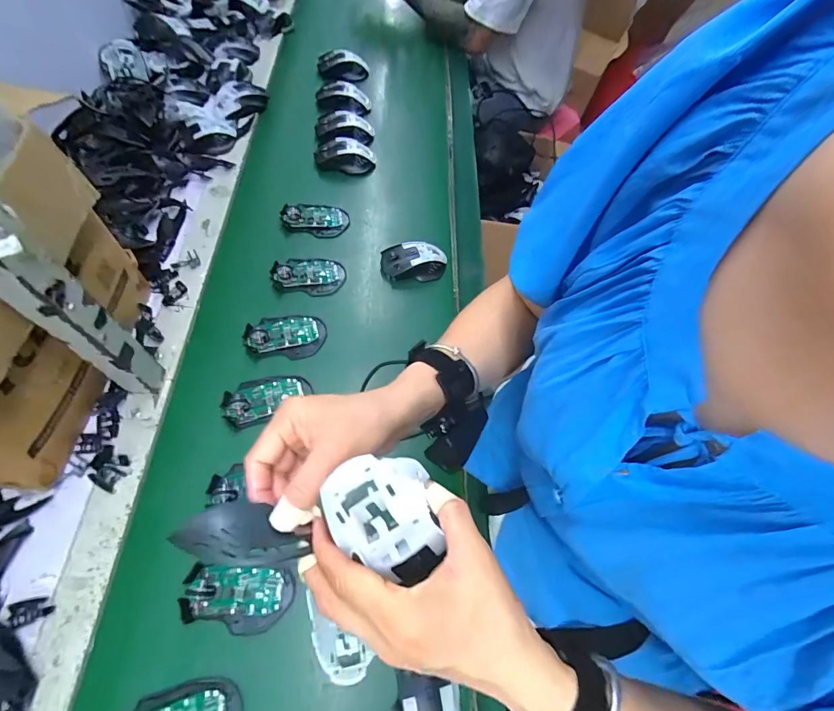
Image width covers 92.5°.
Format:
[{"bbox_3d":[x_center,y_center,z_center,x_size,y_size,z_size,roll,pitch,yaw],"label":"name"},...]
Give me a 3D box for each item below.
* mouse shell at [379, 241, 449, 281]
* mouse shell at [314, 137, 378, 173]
[{"bbox_3d":[-0.004,-0.160,0.679,0.112,0.034,0.069,-11,62,-7],"label":"mouse shell"},{"bbox_3d":[-0.140,-0.389,0.784,0.117,0.050,0.066,-6,61,-4],"label":"mouse shell"}]

